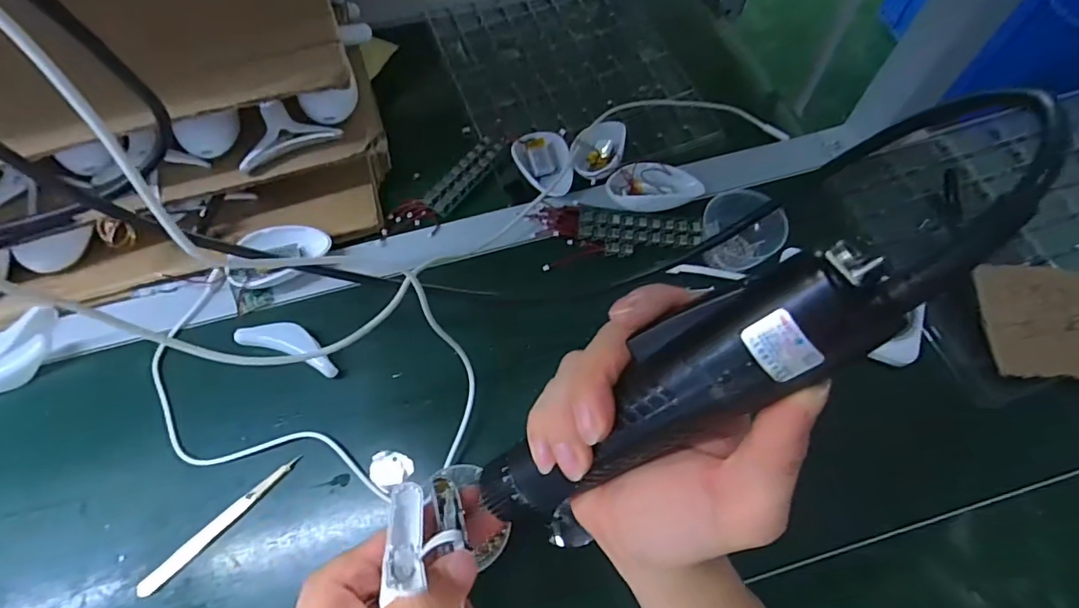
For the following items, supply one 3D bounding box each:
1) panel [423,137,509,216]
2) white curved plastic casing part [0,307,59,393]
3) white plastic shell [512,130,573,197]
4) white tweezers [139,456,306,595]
[{"bbox_3d":[-0.073,-0.127,0.512,0.029,0.014,0.098,33,70,11],"label":"panel"},{"bbox_3d":[-0.428,0.046,0.412,0.087,0.015,0.057,-39,68,-16],"label":"white curved plastic casing part"},{"bbox_3d":[0.005,-0.132,0.498,0.050,0.029,0.082,-15,64,-6],"label":"white plastic shell"},{"bbox_3d":[-0.229,0.157,0.376,0.126,0.004,0.014,-42,69,-18],"label":"white tweezers"}]

